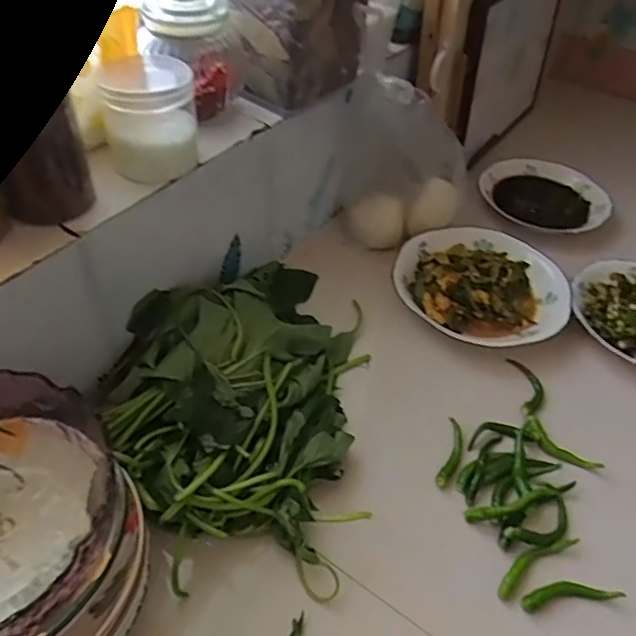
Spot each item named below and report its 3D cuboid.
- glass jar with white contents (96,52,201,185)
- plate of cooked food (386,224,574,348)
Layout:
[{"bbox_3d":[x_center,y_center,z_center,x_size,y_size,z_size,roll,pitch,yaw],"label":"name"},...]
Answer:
[{"bbox_3d":[-0.157,-0.191,0.546,0.081,0.080,0.094,-7,47,-12],"label":"glass jar with white contents"},{"bbox_3d":[0.209,-0.045,0.740,0.211,0.032,0.205,3,46,-3],"label":"plate of cooked food"}]

